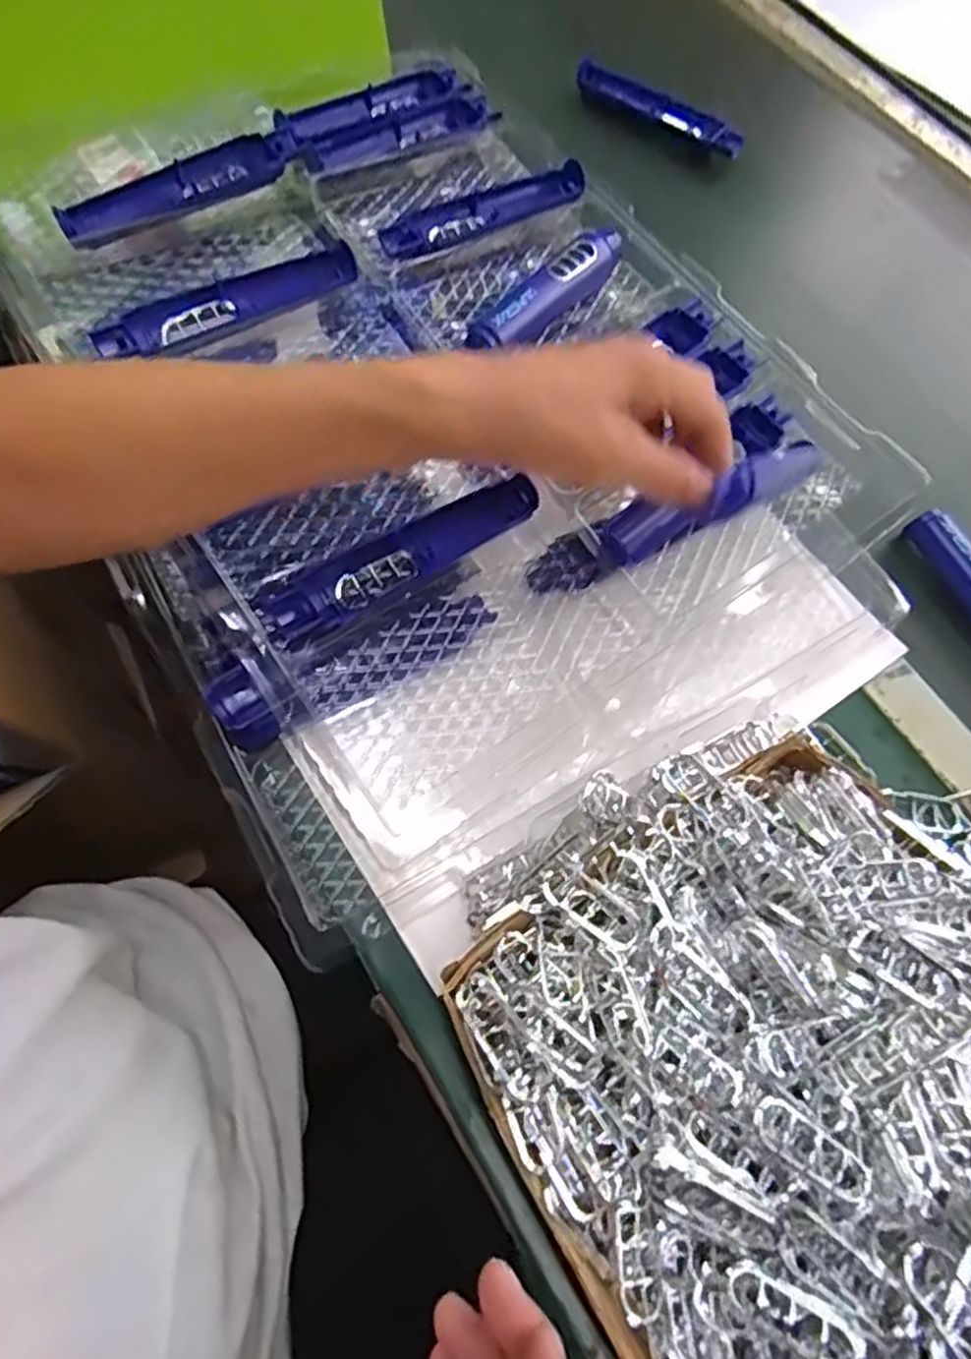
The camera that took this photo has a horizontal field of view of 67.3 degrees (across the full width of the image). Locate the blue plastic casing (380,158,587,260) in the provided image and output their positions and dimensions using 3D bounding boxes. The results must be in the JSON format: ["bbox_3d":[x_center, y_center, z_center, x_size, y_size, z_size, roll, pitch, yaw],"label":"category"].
[{"bbox_3d":[-0.004,-0.353,0.555,0.171,0.025,0.037,-28,71,-14],"label":"blue plastic casing"}]

